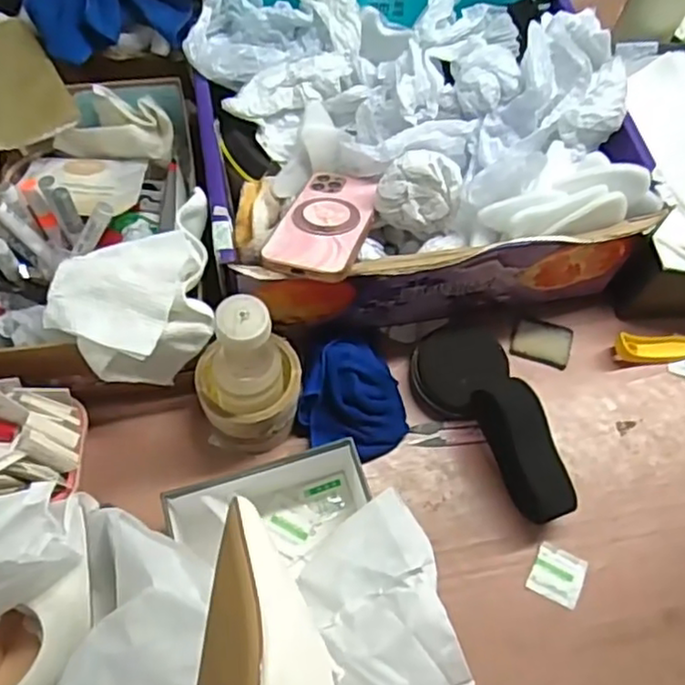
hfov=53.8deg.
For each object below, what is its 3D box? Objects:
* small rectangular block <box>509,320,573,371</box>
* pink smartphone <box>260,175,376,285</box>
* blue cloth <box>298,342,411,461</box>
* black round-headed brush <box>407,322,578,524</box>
[{"bbox_3d":[0.205,0.001,0.694,0.059,0.010,0.046,14,63,3],"label":"small rectangular block"},{"bbox_3d":[-0.015,-0.107,0.589,0.074,0.013,0.142,10,46,10],"label":"pink smartphone"},{"bbox_3d":[0.015,0.050,0.624,0.100,0.059,0.102,15,63,4],"label":"blue cloth"},{"bbox_3d":[0.137,0.063,0.618,0.090,0.085,0.210,-22,53,-14],"label":"black round-headed brush"}]

